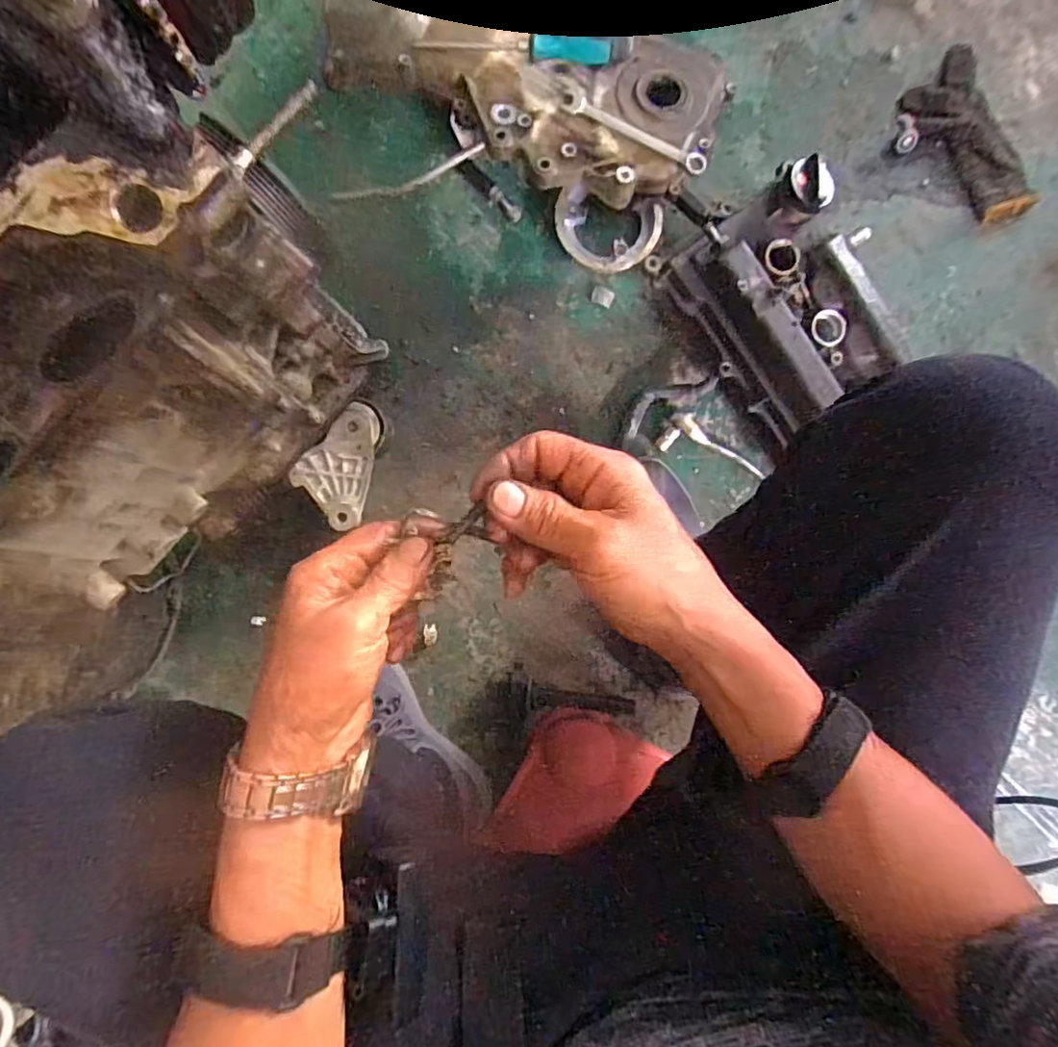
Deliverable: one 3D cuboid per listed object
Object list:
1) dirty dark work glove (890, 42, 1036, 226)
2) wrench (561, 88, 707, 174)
[{"bbox_3d":[0.490,-0.434,0.696,0.111,0.031,0.202,-22,89,-3],"label":"dirty dark work glove"},{"bbox_3d":[0.109,-0.410,0.628,0.165,0.013,0.020,28,87,-1],"label":"wrench"}]

